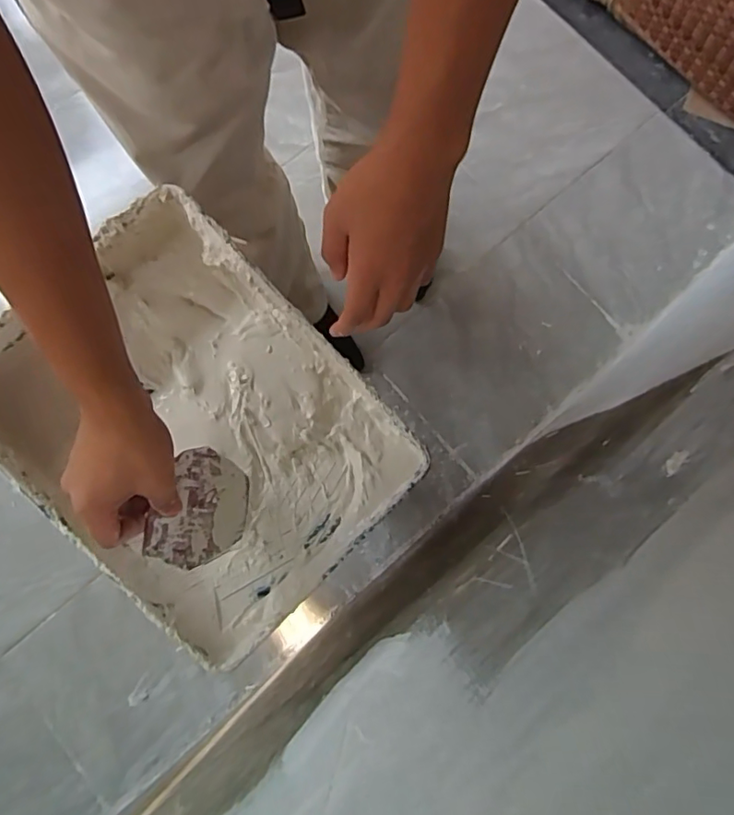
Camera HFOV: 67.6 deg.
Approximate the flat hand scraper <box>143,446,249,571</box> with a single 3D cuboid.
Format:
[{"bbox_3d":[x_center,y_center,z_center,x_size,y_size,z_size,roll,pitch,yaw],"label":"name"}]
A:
[{"bbox_3d":[-0.138,0.090,0.467,0.004,0.090,0.094,0,58,37],"label":"flat hand scraper"}]

